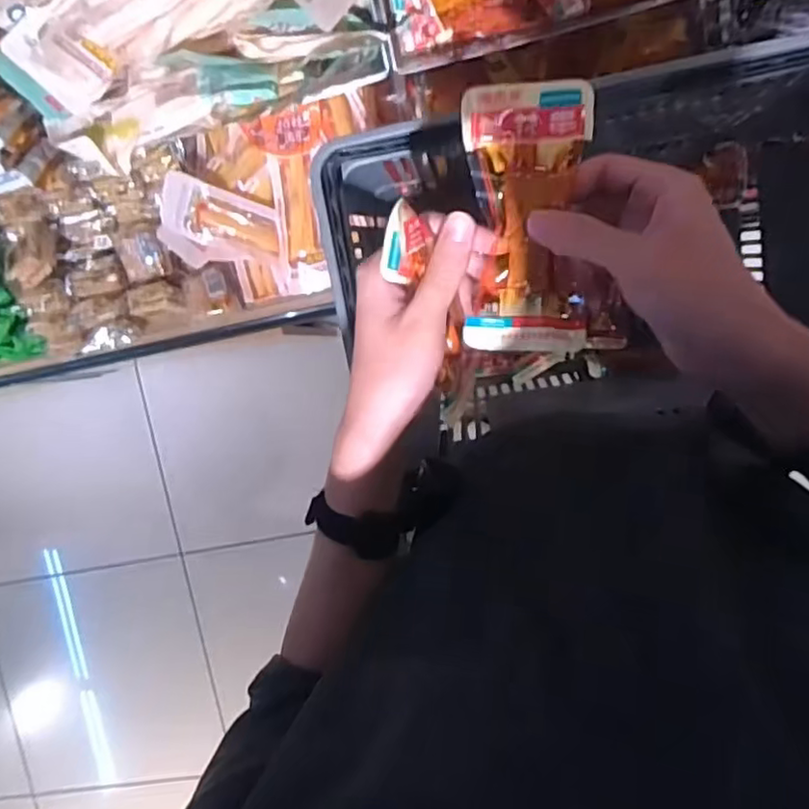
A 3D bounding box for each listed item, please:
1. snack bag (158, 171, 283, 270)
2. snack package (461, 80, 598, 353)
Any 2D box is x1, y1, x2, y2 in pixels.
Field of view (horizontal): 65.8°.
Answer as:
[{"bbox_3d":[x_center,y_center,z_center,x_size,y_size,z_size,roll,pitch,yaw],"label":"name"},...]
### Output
[{"bbox_3d":[-0.225,-0.211,0.767,0.144,0.027,0.097,16,118,-19],"label":"snack bag"},{"bbox_3d":[0.069,-0.103,0.353,0.067,0.018,0.145,0,103,7],"label":"snack package"}]

